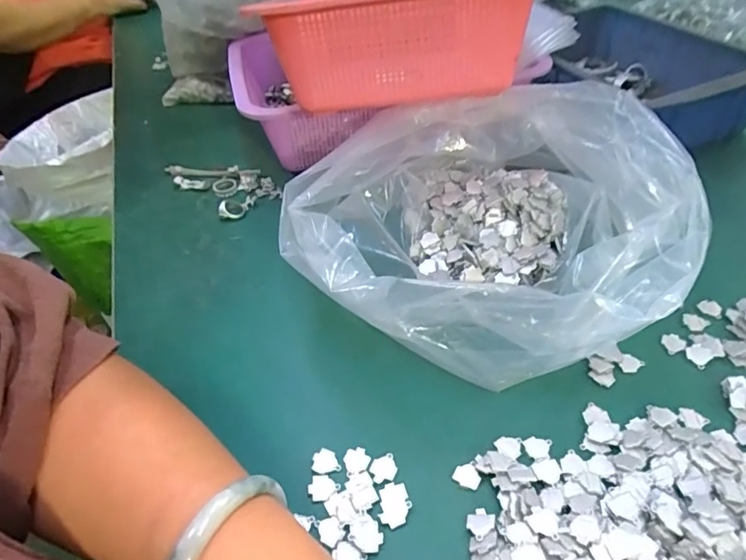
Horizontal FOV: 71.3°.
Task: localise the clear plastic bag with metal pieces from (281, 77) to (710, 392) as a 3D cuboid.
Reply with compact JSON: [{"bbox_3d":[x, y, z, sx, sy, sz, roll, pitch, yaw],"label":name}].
[{"bbox_3d":[0.071,-0.038,0.366,0.253,0.097,0.220,-18,44,-13],"label":"clear plastic bag with metal pieces"}]

